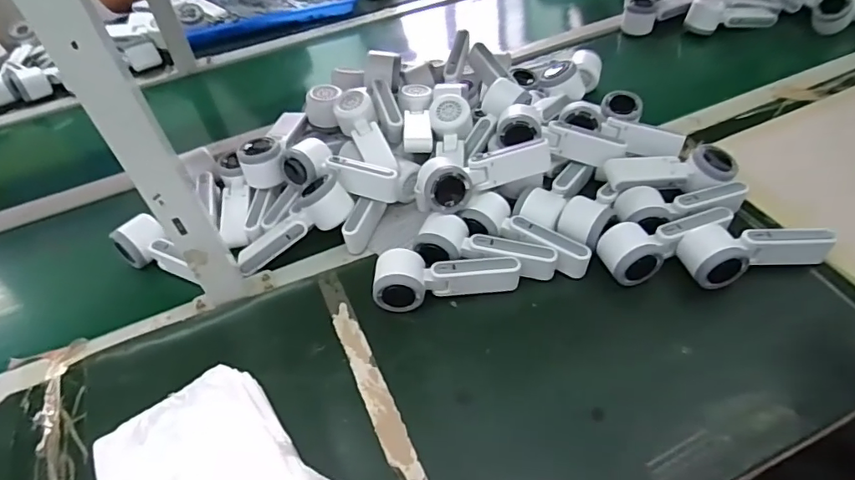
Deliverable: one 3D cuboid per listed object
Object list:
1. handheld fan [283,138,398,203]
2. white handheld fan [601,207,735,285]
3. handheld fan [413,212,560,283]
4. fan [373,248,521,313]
[{"bbox_3d":[-0.113,-0.090,0.691,0.164,0.056,0.061,9,48,15],"label":"handheld fan"},{"bbox_3d":[0.285,0.004,0.619,0.169,0.062,0.061,-19,47,-10],"label":"white handheld fan"},{"bbox_3d":[0.069,0.017,0.628,0.166,0.056,0.064,6,47,10],"label":"handheld fan"},{"bbox_3d":[0.023,0.047,0.605,0.167,0.054,0.060,-2,47,3],"label":"fan"}]

